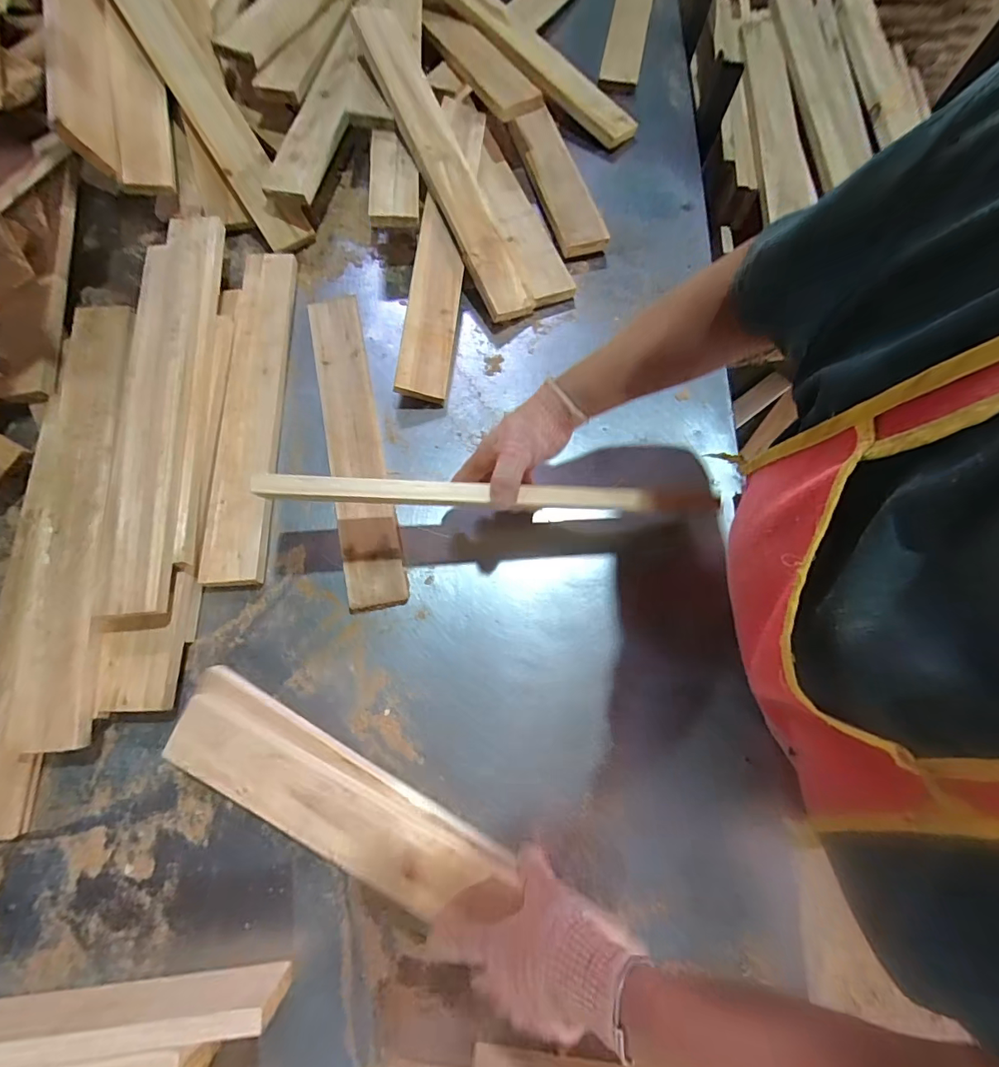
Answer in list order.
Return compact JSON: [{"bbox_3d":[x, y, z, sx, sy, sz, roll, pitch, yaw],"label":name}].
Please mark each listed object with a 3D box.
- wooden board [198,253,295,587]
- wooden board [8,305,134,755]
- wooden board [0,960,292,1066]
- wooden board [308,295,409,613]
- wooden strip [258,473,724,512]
[{"bbox_3d":[-0.329,-0.180,0.635,0.077,0.034,0.501,-3,72,-3],"label":"wooden board"},{"bbox_3d":[-0.487,-0.039,0.545,0.094,0.025,0.531,-7,73,-3],"label":"wooden board"},{"bbox_3d":[-0.481,0.442,0.418,0.566,0.075,0.023,-5,72,-3],"label":"wooden board"},{"bbox_3d":[-0.192,-0.127,0.627,0.070,0.026,0.458,-12,73,-6],"label":"wooden board"},{"bbox_3d":[0.002,-0.041,0.499,0.483,0.020,0.023,1,72,-9],"label":"wooden strip"}]

